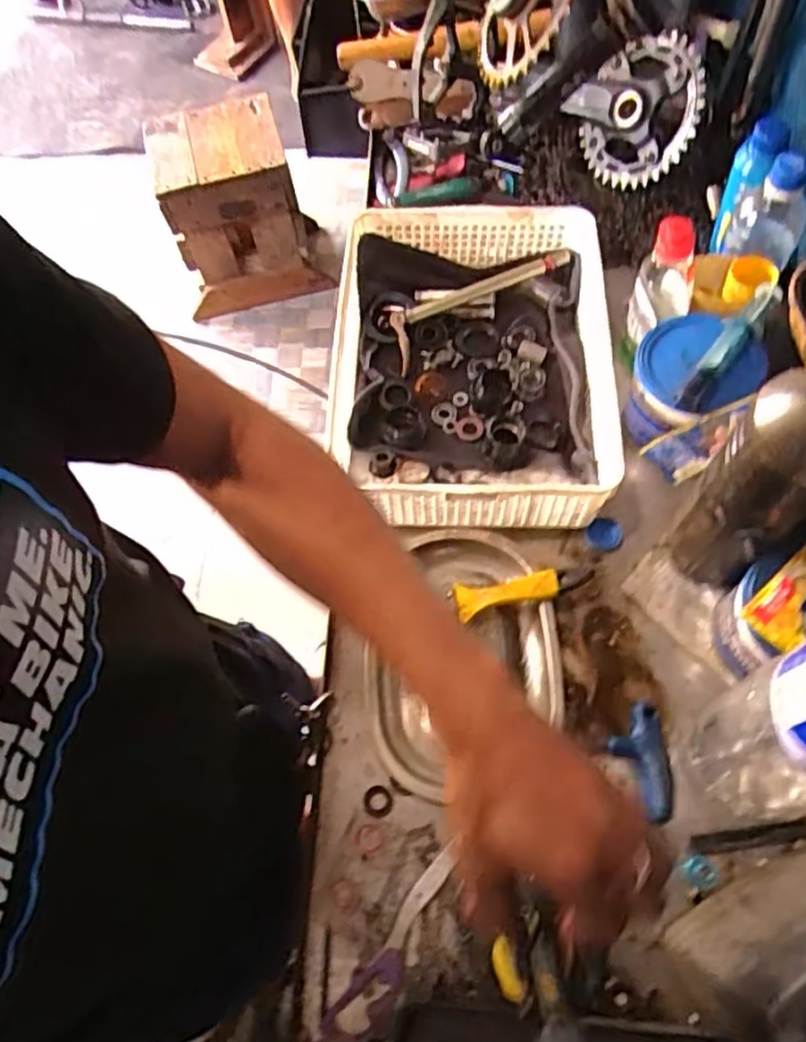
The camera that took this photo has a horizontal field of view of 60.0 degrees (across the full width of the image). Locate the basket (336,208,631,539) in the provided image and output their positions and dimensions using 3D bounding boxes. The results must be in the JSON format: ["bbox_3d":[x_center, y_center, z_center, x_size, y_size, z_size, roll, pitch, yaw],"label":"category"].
[{"bbox_3d":[0.069,-0.153,0.672,0.254,0.081,0.327,1,65,4],"label":"basket"}]

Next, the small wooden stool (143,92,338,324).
[{"bbox_3d":[-0.401,-0.759,1.767,0.351,0.435,0.292,-14,65,-3],"label":"small wooden stool"}]

